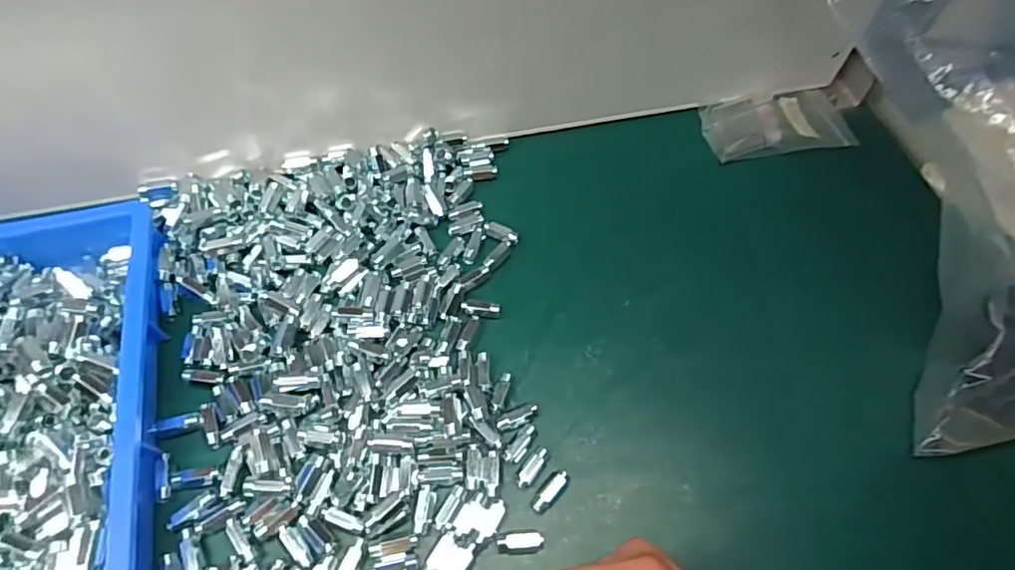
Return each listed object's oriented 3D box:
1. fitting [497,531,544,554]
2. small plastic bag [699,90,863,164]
[{"bbox_3d":[0.007,0.151,0.338,0.027,0.012,0.011,-4,62,-4],"label":"fitting"},{"bbox_3d":[0.234,-0.142,0.503,0.129,0.019,0.071,-11,63,-8],"label":"small plastic bag"}]

